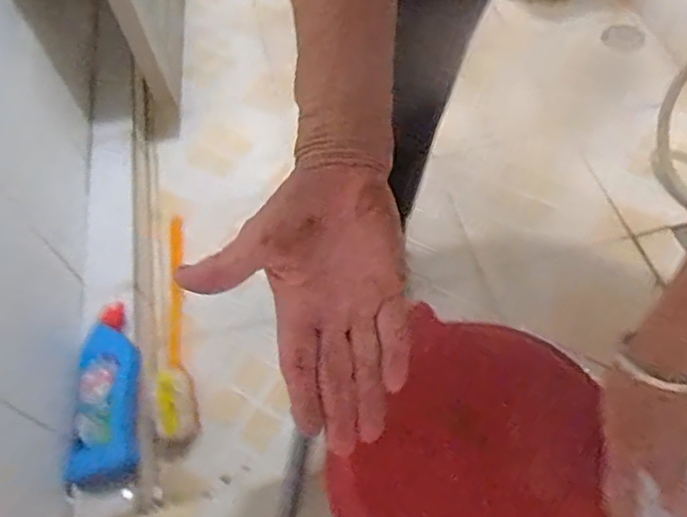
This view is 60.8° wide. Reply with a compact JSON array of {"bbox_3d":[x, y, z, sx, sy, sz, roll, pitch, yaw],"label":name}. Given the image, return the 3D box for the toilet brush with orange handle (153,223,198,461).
[{"bbox_3d":[-0.249,0.106,0.906,0.057,0.068,0.408,-3,56,-5],"label":"toilet brush with orange handle"}]

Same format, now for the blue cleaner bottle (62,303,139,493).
[{"bbox_3d":[-0.313,0.180,0.790,0.077,0.086,0.254,-3,56,-4],"label":"blue cleaner bottle"}]

